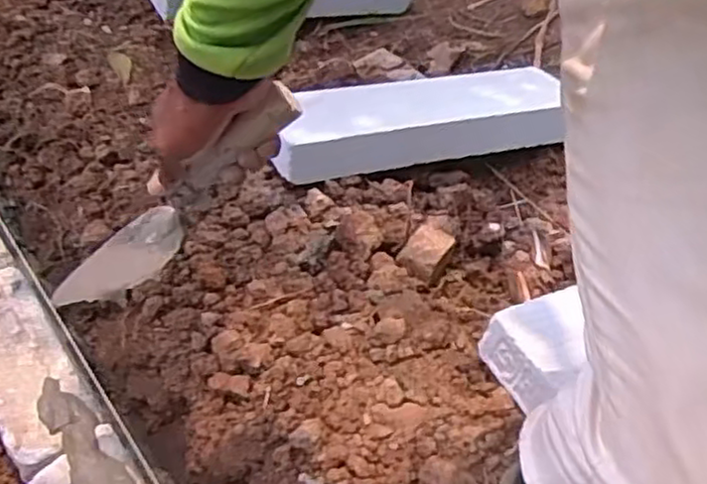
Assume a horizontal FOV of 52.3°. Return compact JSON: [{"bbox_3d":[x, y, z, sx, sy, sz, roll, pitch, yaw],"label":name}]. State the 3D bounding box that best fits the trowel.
[{"bbox_3d":[-0.152,-0.034,0.622,0.041,0.284,0.072,33,29,-36],"label":"trowel"}]

